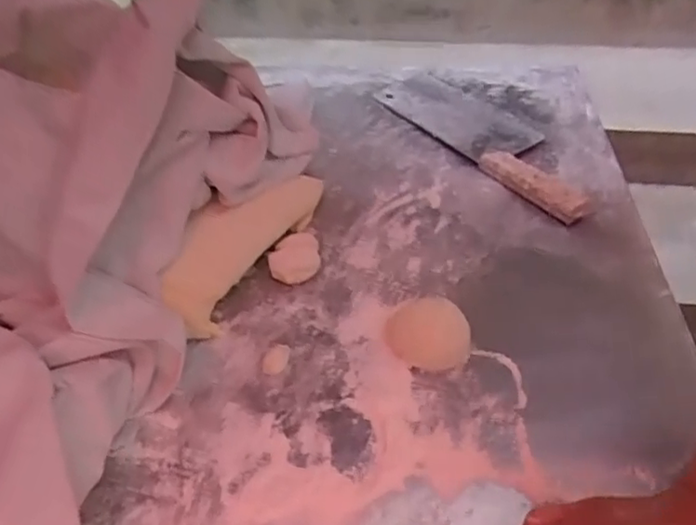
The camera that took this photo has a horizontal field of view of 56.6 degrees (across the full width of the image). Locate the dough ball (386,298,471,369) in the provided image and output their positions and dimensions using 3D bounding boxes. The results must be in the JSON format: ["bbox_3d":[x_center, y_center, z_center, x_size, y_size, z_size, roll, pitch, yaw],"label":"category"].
[{"bbox_3d":[0.064,0.057,0.524,0.067,0.027,0.054,-1,47,1],"label":"dough ball"}]

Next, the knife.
[{"bbox_3d":[0.153,-0.143,0.697,0.091,0.025,0.288,-28,53,-22],"label":"knife"}]

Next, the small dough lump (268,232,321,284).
[{"bbox_3d":[-0.049,-0.006,0.591,0.046,0.023,0.051,-7,48,-5],"label":"small dough lump"}]

